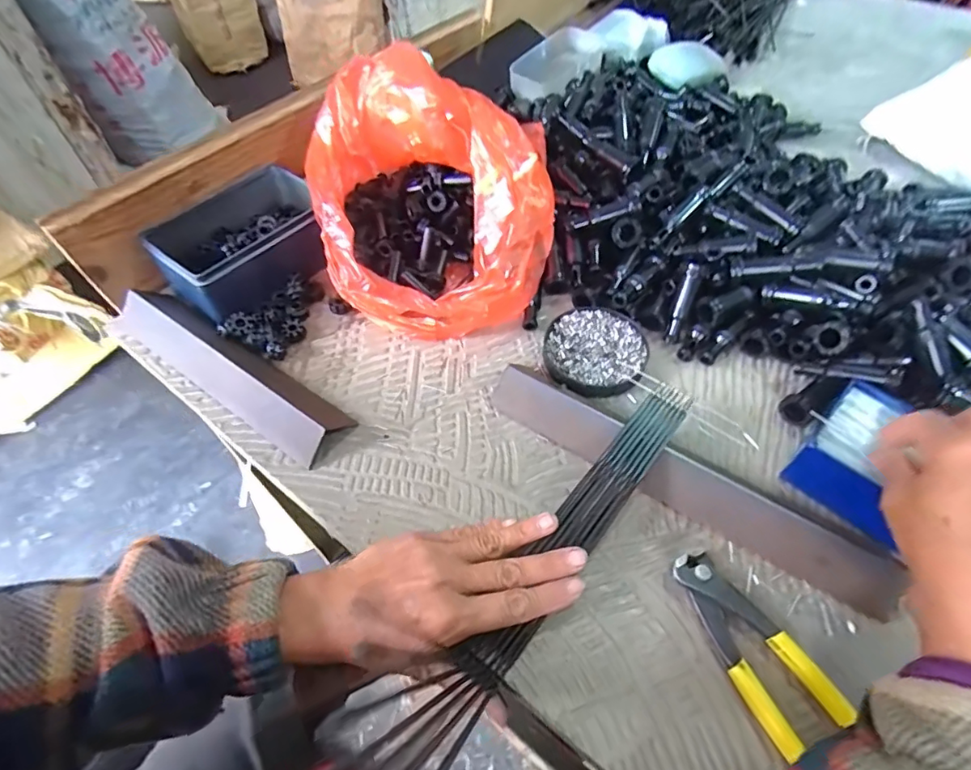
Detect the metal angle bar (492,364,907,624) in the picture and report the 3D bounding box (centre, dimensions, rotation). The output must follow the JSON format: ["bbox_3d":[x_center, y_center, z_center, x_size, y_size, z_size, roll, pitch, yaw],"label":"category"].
[{"bbox_3d":[0.127,0.062,0.355,0.278,0.035,0.027,29,59,19],"label":"metal angle bar"}]

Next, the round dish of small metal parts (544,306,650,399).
[{"bbox_3d":[0.090,-0.027,0.428,0.080,0.017,0.084,0,54,0],"label":"round dish of small metal parts"}]

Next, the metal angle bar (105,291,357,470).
[{"bbox_3d":[-0.211,-0.024,0.410,0.245,0.035,0.049,31,60,20],"label":"metal angle bar"}]

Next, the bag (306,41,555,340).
[{"bbox_3d":[-0.050,-0.154,0.444,0.178,0.137,0.216,-16,56,-12],"label":"bag"}]

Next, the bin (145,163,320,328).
[{"bbox_3d":[-0.211,-0.134,0.474,0.101,0.055,0.161,38,62,24],"label":"bin"}]

